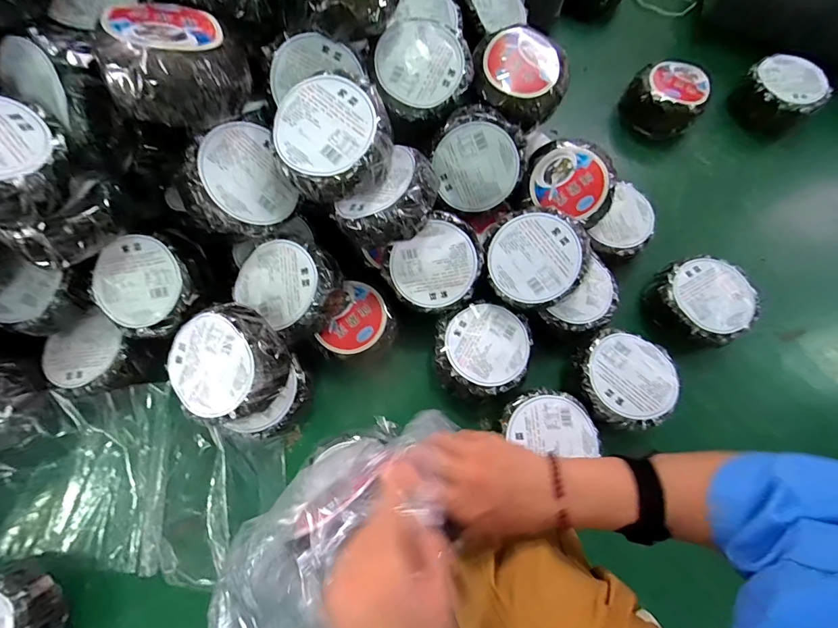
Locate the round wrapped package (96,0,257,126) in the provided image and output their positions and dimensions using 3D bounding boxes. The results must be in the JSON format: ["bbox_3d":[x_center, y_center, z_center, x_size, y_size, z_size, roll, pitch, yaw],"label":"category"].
[{"bbox_3d":[-0.336,-0.354,0.538,0.187,0.087,0.168,-23,71,-28],"label":"round wrapped package"}]

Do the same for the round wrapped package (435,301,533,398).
[{"bbox_3d":[0.120,0.069,0.730,0.172,0.065,0.168,0,72,-1],"label":"round wrapped package"}]

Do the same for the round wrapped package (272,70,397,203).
[{"bbox_3d":[-0.133,-0.266,0.589,0.182,0.075,0.175,-20,85,0],"label":"round wrapped package"}]

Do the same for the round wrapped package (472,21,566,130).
[{"bbox_3d":[0.189,-0.451,0.720,0.170,0.073,0.183,0,72,-1],"label":"round wrapped package"}]

